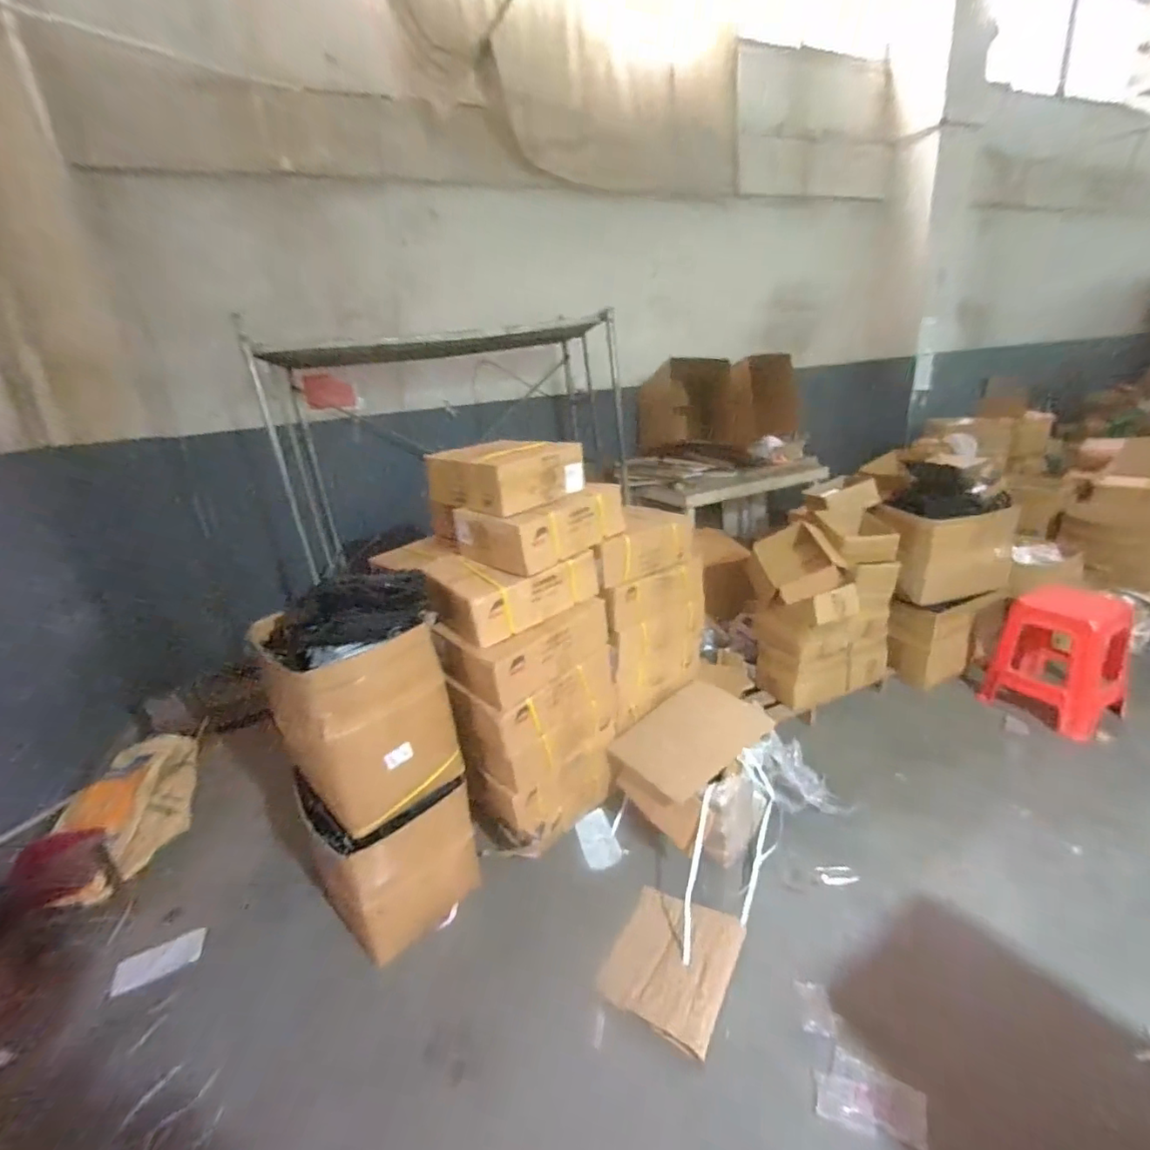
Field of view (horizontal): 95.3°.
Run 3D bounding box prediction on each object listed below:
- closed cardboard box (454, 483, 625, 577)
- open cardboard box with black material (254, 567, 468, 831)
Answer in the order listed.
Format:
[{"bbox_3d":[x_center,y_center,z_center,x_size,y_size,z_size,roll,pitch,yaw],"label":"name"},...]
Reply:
[{"bbox_3d":[-0.105,-0.178,1.743,0.486,0.176,0.309,-20,25,-36],"label":"closed cardboard box"},{"bbox_3d":[-0.631,0.328,1.547,0.451,0.625,0.421,-16,23,-28],"label":"open cardboard box with black material"}]

